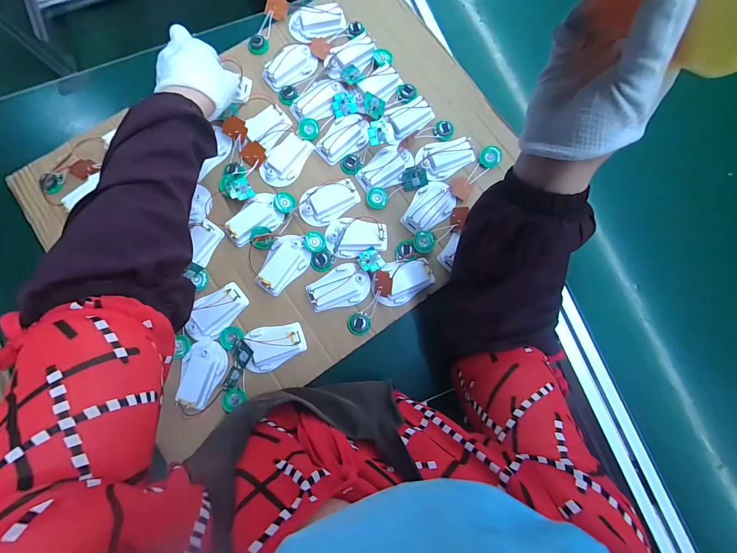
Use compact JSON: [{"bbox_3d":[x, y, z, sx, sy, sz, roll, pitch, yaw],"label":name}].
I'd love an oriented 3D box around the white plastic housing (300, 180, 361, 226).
[{"bbox_3d":[-0.053,-0.103,0.431,0.079,0.013,0.050,-33,85,-6],"label":"white plastic housing"}]

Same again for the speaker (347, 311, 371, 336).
[{"bbox_3d":[-0.012,0.060,0.414,0.029,0.009,0.029,-5,83,-3],"label":"speaker"}]

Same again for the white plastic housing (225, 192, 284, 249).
[{"bbox_3d":[-0.152,-0.077,0.427,0.073,0.013,0.046,-32,85,-6],"label":"white plastic housing"}]

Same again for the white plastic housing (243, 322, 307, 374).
[{"bbox_3d":[-0.116,0.086,0.398,0.072,0.024,0.053,-15,84,-5],"label":"white plastic housing"}]

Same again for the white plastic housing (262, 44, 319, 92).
[{"bbox_3d":[-0.114,-0.301,0.461,0.078,0.015,0.047,-35,86,-6],"label":"white plastic housing"}]

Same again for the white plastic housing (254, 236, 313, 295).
[{"bbox_3d":[-0.110,-0.016,0.419,0.050,0.015,0.081,29,82,1],"label":"white plastic housing"}]

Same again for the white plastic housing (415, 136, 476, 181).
[{"bbox_3d":[0.106,-0.166,0.445,0.075,0.018,0.054,-25,85,-6],"label":"white plastic housing"}]

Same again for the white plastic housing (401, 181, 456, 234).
[{"bbox_3d":[0.081,-0.092,0.434,0.051,0.019,0.077,42,83,3],"label":"white plastic housing"}]

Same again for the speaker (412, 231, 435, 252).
[{"bbox_3d":[0.073,-0.046,0.428,0.029,0.011,0.030,0,83,-3],"label":"speaker"}]

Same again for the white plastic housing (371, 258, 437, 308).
[{"bbox_3d":[0.044,0.003,0.417,0.079,0.019,0.050,-32,85,-6],"label":"white plastic housing"}]

